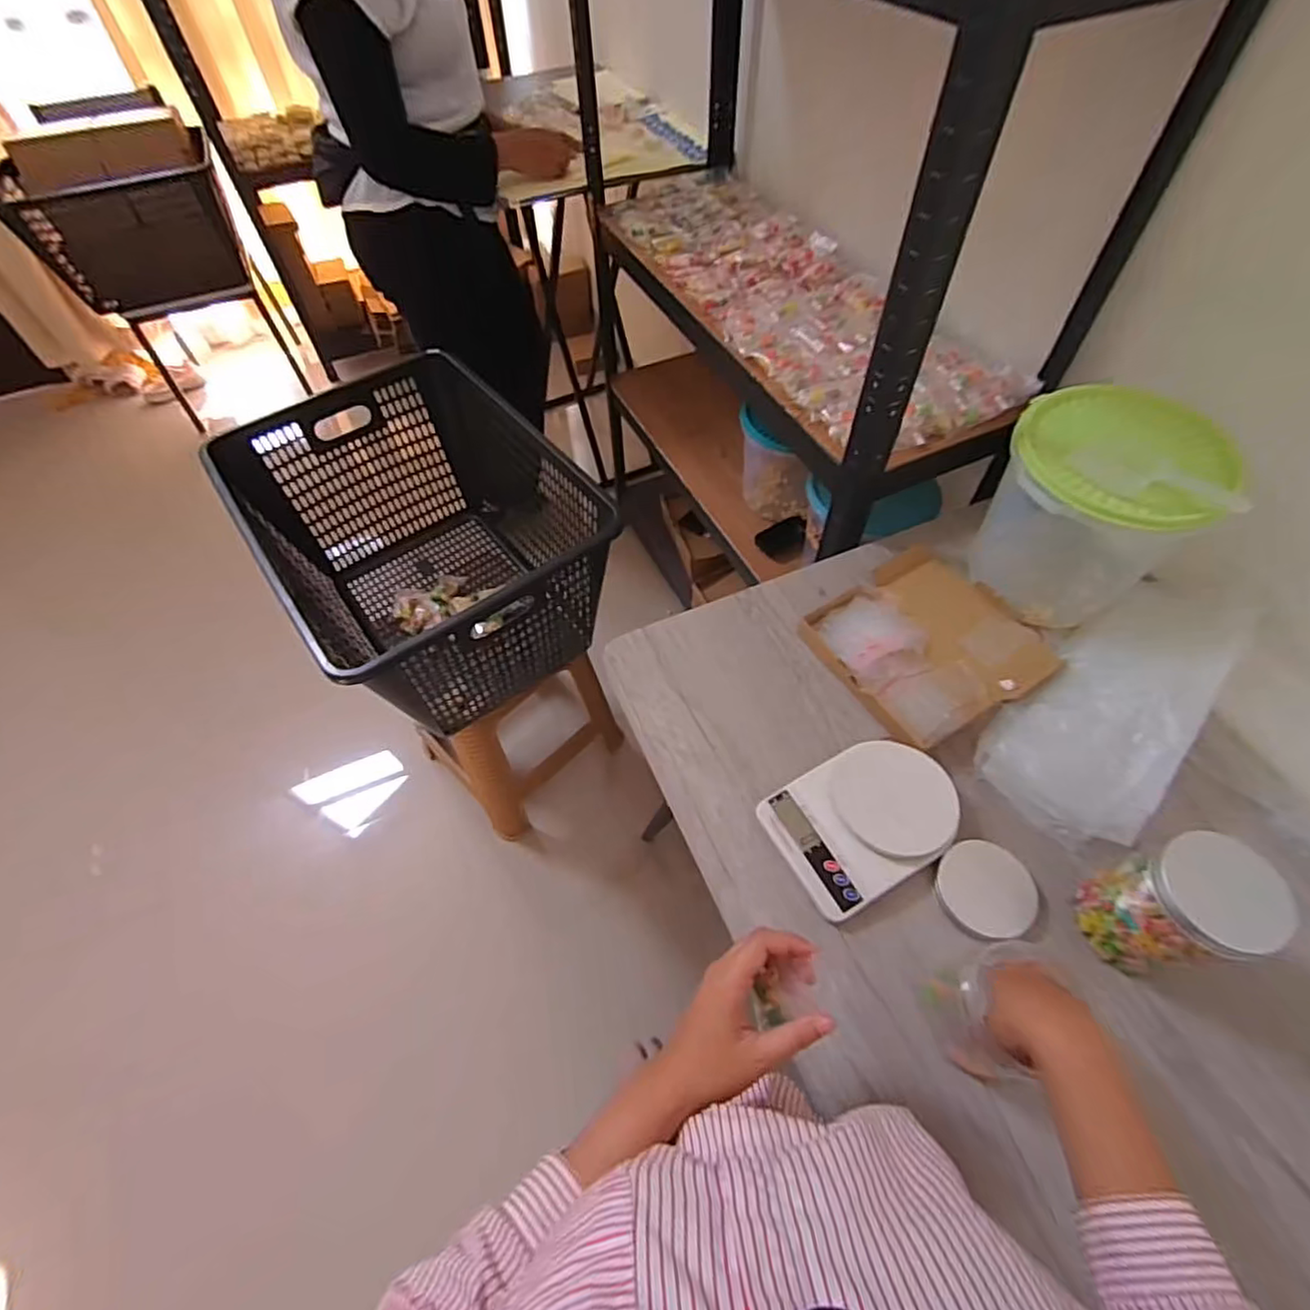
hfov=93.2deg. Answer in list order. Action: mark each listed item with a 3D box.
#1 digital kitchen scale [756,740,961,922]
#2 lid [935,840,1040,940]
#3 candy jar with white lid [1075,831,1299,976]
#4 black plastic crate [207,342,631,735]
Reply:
[{"bbox_3d":[0.205,0.161,0.609,0.172,0.038,0.126,-25,60,-14],"label":"digital kitchen scale"},{"bbox_3d":[0.307,0.216,0.574,0.085,0.018,0.080,-1,57,1],"label":"lid"},{"bbox_3d":[0.422,0.204,0.502,0.082,0.127,0.081,-1,57,1],"label":"candy jar with white lid"},{"bbox_3d":[-0.362,-0.168,1.032,0.431,0.318,0.575,-34,62,-18],"label":"black plastic crate"}]

